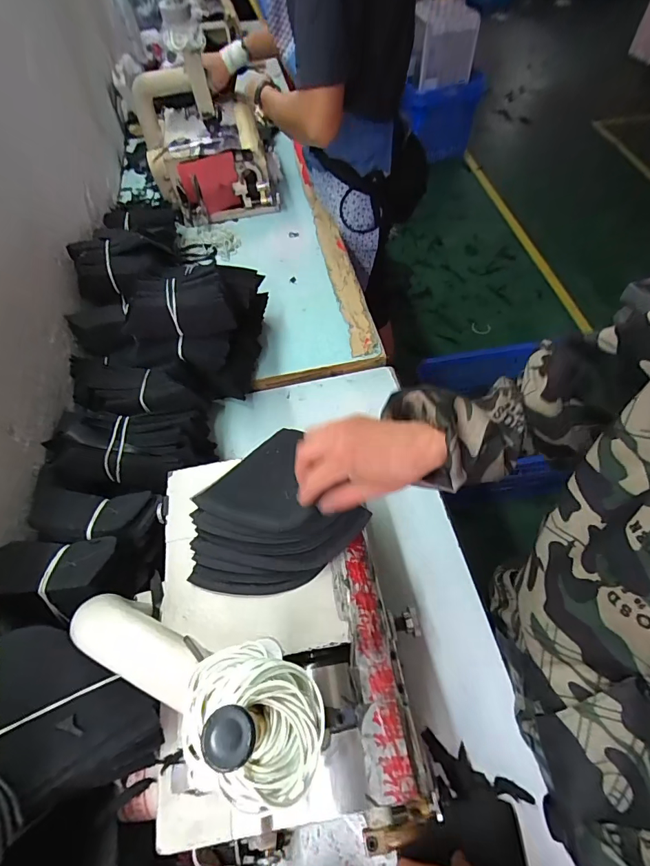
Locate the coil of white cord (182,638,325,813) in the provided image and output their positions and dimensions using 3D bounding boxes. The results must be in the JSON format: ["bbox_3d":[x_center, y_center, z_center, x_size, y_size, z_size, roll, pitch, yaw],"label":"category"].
[{"bbox_3d":[-0.036,0.145,0.211,0.067,0.020,0.071,-15,58,-7],"label":"coil of white cord"}]

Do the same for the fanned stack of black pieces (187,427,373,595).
[{"bbox_3d":[-0.063,0.089,0.434,0.167,0.045,0.148,-37,65,-21],"label":"fanned stack of black pieces"}]

